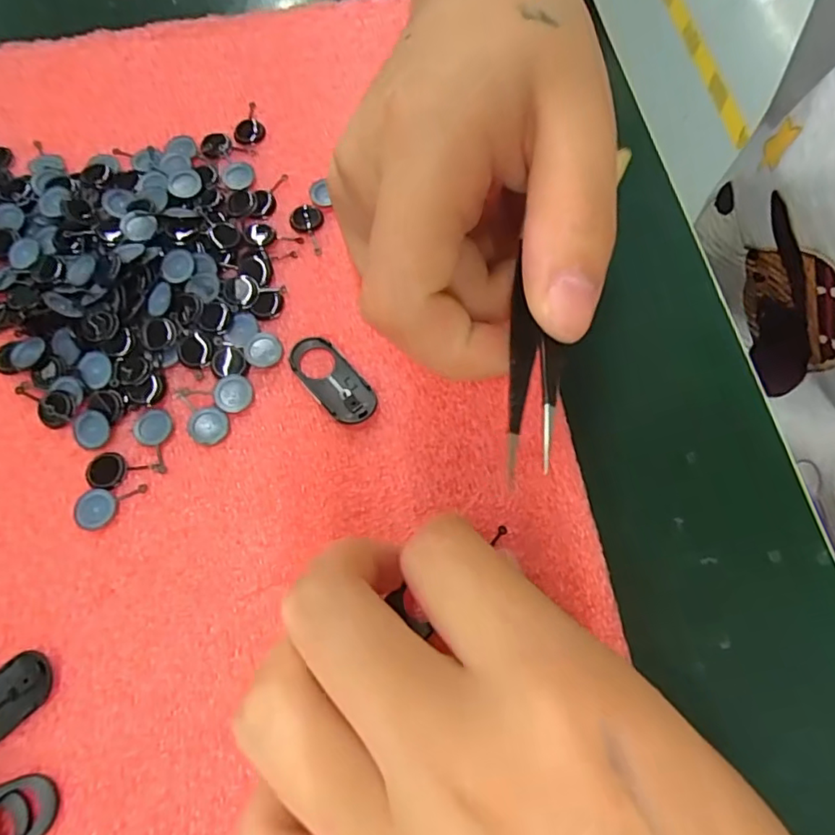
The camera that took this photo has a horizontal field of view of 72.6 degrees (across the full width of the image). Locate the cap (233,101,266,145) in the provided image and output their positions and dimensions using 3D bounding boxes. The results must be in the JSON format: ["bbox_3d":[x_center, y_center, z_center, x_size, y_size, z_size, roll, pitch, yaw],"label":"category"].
[{"bbox_3d":[-0.060,-0.103,0.198,0.011,0.004,0.018,-20,71,-7],"label":"cap"}]

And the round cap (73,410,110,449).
[{"bbox_3d":[-0.091,0.003,0.159,0.010,0.004,0.010,0,70,0],"label":"round cap"}]

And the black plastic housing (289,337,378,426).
[{"bbox_3d":[-0.024,-0.011,0.163,0.014,0.004,0.031,-38,74,-12],"label":"black plastic housing"}]

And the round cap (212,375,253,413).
[{"bbox_3d":[-0.053,-0.007,0.162,0.010,0.004,0.010,0,70,0],"label":"round cap"}]

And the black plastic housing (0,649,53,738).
[{"bbox_3d":[-0.101,0.070,0.134,0.031,0.004,0.013,-42,75,-14],"label":"black plastic housing"}]

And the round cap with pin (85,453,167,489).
[{"bbox_3d":[-0.080,0.014,0.155,0.021,0.004,0.010,-3,70,-1],"label":"round cap with pin"}]

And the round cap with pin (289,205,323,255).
[{"bbox_3d":[-0.035,-0.061,0.182,0.010,0.004,0.019,-14,71,-5],"label":"round cap with pin"}]

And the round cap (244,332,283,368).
[{"bbox_3d":[-0.045,-0.020,0.167,0.010,0.004,0.010,0,70,0],"label":"round cap"}]

